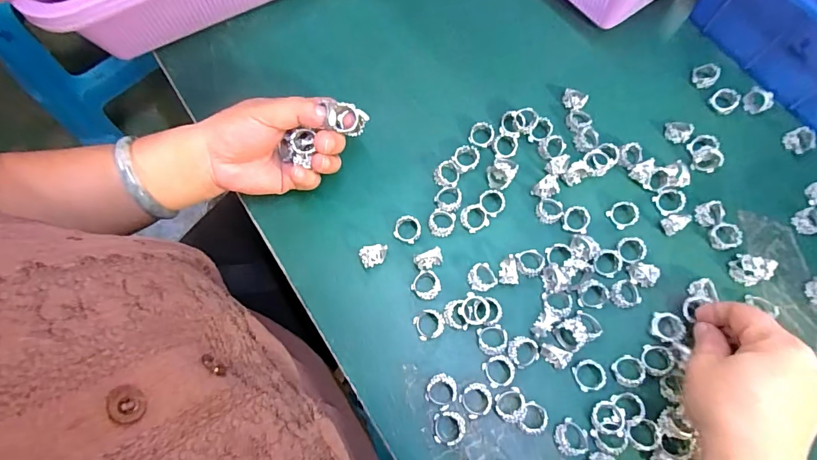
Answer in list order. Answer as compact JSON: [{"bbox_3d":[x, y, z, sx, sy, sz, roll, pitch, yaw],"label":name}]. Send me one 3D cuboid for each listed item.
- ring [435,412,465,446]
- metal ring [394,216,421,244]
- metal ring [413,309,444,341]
[{"bbox_3d":[0.029,0.140,0.302,0.021,0.012,0.021,0,71,-1],"label":"ring"},{"bbox_3d":[0.000,-0.001,0.351,0.021,0.010,0.020,0,71,-1],"label":"metal ring"},{"bbox_3d":[0.016,0.072,0.328,0.022,0.007,0.022,0,71,-1],"label":"metal ring"}]

